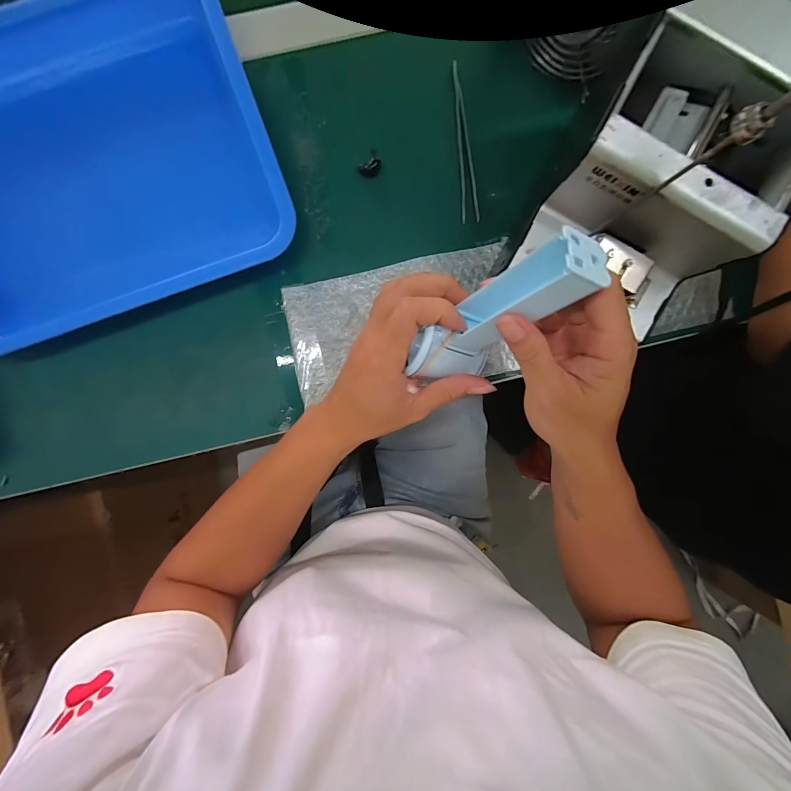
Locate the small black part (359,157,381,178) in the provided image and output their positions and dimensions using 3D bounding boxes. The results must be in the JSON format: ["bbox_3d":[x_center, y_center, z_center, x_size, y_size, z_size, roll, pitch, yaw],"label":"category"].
[{"bbox_3d":[-0.024,-0.215,0.334,0.020,0.015,0.011,-4,94,-1],"label":"small black part"}]

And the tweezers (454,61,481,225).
[{"bbox_3d":[0.065,-0.237,0.333,0.015,0.004,0.140,-7,94,0],"label":"tweezers"}]

